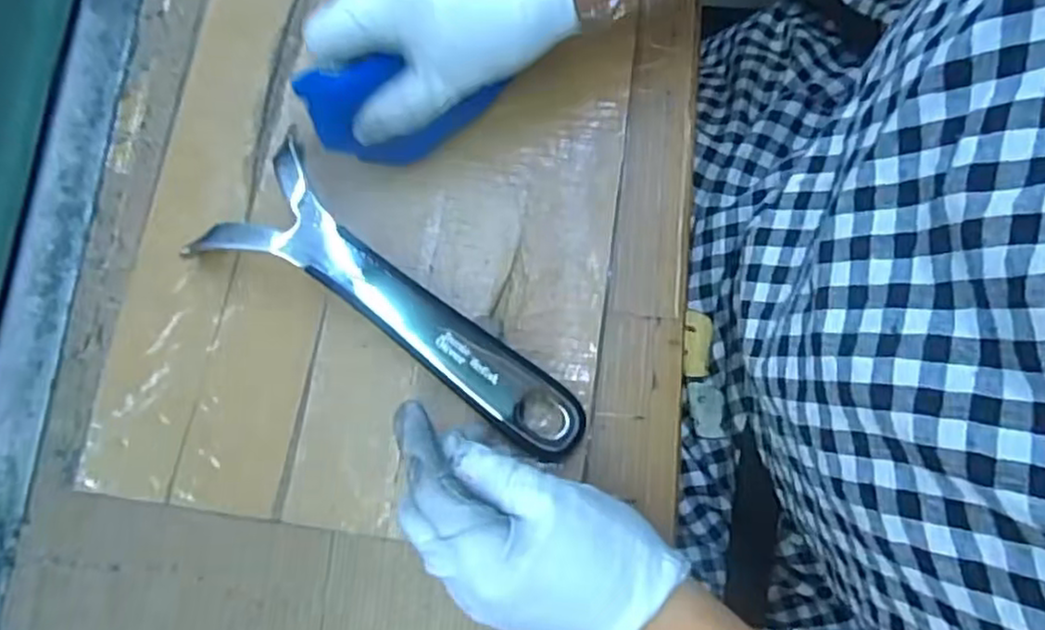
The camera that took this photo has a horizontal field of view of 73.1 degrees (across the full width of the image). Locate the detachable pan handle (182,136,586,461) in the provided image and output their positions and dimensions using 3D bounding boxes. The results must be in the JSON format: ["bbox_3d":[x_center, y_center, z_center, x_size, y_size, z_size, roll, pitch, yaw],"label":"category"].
[{"bbox_3d":[-0.058,0.002,0.341,0.201,0.039,0.059,36,81,9],"label":"detachable pan handle"}]

